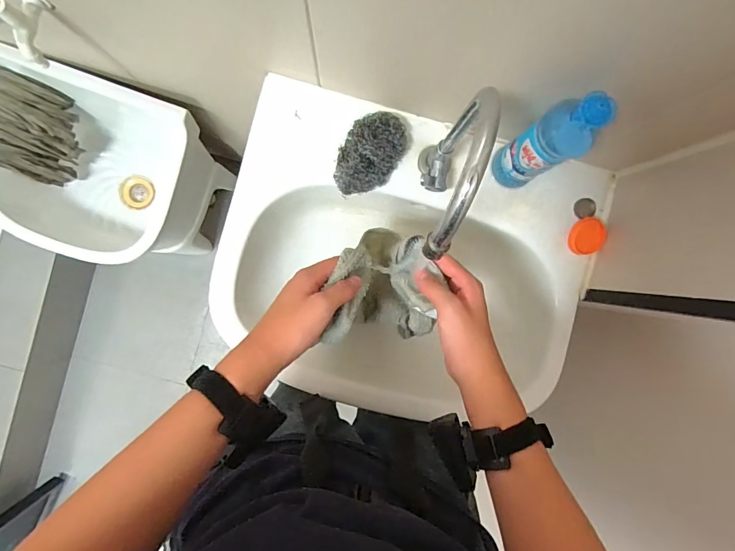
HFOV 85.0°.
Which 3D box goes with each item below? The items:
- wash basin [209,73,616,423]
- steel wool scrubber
[{"bbox_3d":[0.060,-0.036,0.675,0.553,0.141,0.396,16,92,-3],"label":"wash basin"},{"bbox_3d":[0.004,-0.177,0.585,0.082,0.037,0.125,31,91,-3],"label":"steel wool scrubber"}]

